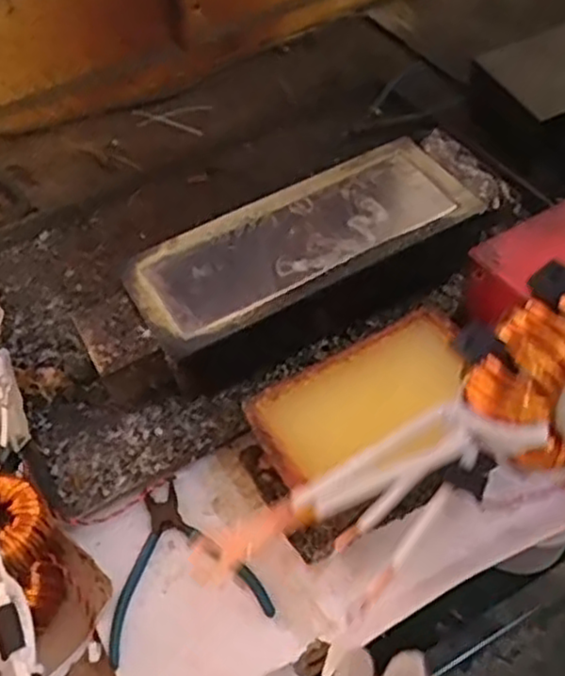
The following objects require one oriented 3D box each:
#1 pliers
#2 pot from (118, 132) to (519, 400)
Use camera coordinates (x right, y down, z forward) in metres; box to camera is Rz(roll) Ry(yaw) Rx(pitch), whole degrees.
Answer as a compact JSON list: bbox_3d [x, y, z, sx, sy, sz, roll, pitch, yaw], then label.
[{"bbox_3d":[-0.086,0.183,0.596,0.128,0.008,0.130,-16,51,-6],"label":"pliers"},{"bbox_3d":[0.038,-0.077,0.738,0.370,0.090,0.155,-26,53,-14],"label":"pot"}]

